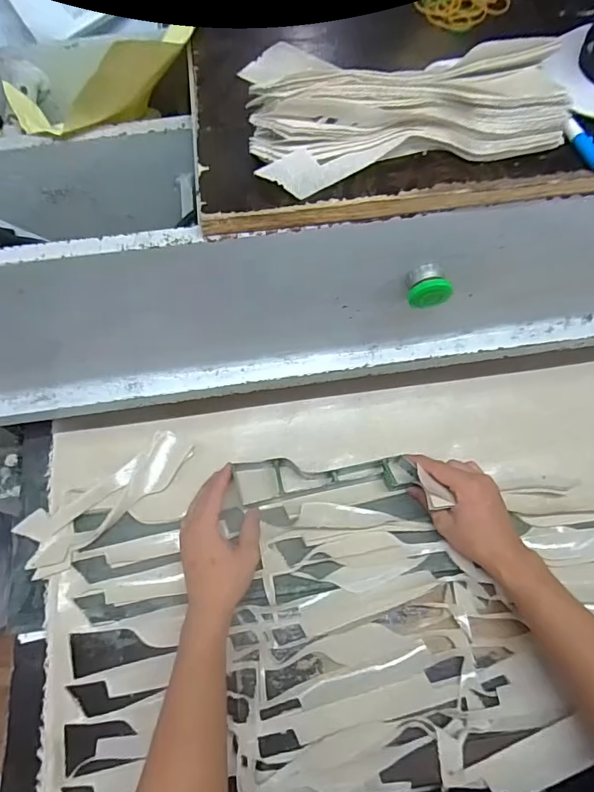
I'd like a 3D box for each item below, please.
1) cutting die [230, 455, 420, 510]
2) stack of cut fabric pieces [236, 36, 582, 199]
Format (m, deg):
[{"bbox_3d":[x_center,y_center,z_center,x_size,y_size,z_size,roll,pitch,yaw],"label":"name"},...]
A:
[{"bbox_3d":[0.032,0.097,0.559,0.214,0.026,0.055,-3,66,5],"label":"cutting die"},{"bbox_3d":[0.074,-0.208,0.340,0.218,0.045,0.101,-10,66,-2],"label":"stack of cut fabric pieces"}]

